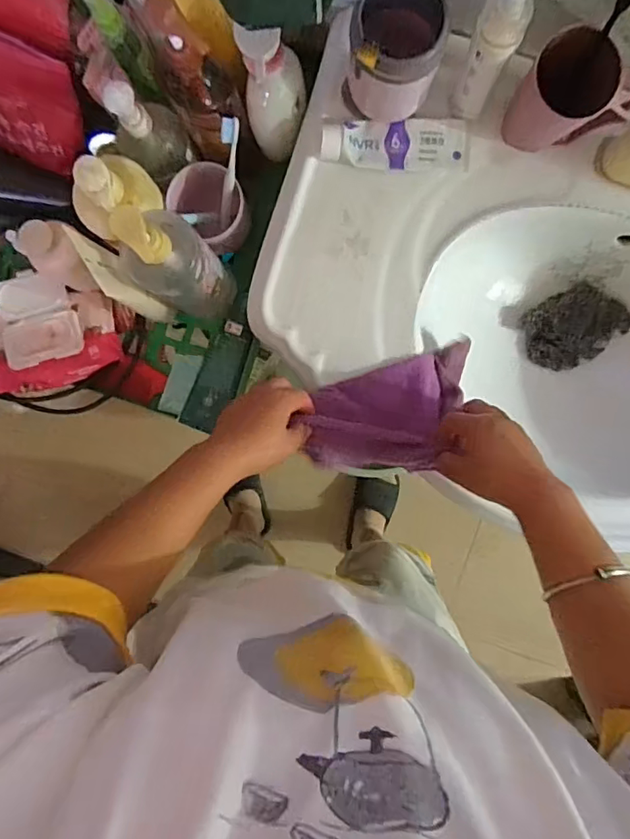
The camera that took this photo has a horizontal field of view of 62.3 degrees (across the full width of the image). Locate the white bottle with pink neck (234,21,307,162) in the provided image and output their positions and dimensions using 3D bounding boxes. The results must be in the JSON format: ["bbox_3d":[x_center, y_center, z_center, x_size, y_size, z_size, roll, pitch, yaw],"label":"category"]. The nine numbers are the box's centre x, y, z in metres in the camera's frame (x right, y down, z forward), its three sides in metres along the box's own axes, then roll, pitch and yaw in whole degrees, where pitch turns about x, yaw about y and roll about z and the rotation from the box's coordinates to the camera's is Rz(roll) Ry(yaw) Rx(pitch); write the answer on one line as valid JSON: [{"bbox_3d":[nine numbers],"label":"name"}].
[{"bbox_3d":[-0.040,-0.338,0.534,0.058,0.137,0.071,2,94,2],"label":"white bottle with pink neck"}]

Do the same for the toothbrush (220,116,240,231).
[{"bbox_3d":[-0.098,-0.270,0.584,0.014,0.137,0.016,24,61,0],"label":"toothbrush"}]

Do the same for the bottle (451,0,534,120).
[{"bbox_3d":[0.167,-0.341,0.492,0.052,0.180,0.038,18,94,1],"label":"bottle"}]

